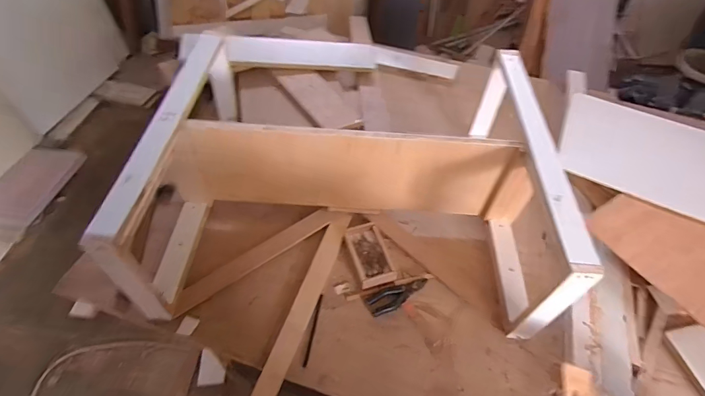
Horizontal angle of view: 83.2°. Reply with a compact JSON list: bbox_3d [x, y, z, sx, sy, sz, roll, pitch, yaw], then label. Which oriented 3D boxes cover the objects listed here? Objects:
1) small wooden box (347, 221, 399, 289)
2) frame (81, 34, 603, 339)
[{"bbox_3d":[0.039,0.128,0.921,0.082,0.026,0.156,-15,53,-10],"label":"small wooden box"},{"bbox_3d":[0.023,-0.047,0.881,0.820,0.341,0.586,4,51,-1],"label":"frame"}]

